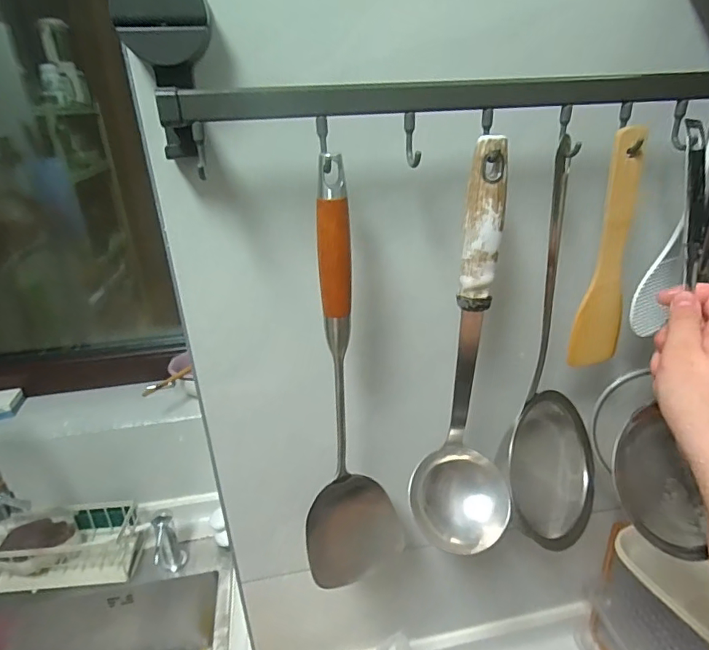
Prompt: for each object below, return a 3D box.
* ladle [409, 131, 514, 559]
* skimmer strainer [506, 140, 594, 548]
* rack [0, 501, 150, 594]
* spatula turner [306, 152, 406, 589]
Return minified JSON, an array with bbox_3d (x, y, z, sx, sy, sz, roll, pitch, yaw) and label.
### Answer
[{"bbox_3d":[0.092,0.036,0.398,0.083,0.341,0.061,5,26,16],"label":"ladle"},{"bbox_3d":[0.206,0.030,0.462,0.078,0.374,0.110,12,29,29],"label":"skimmer strainer"},{"bbox_3d":[-0.498,0.382,0.835,0.246,0.089,0.105,-4,25,-2],"label":"rack"},{"bbox_3d":[-0.006,0.061,0.396,0.082,0.368,0.057,-2,25,3],"label":"spatula turner"}]

